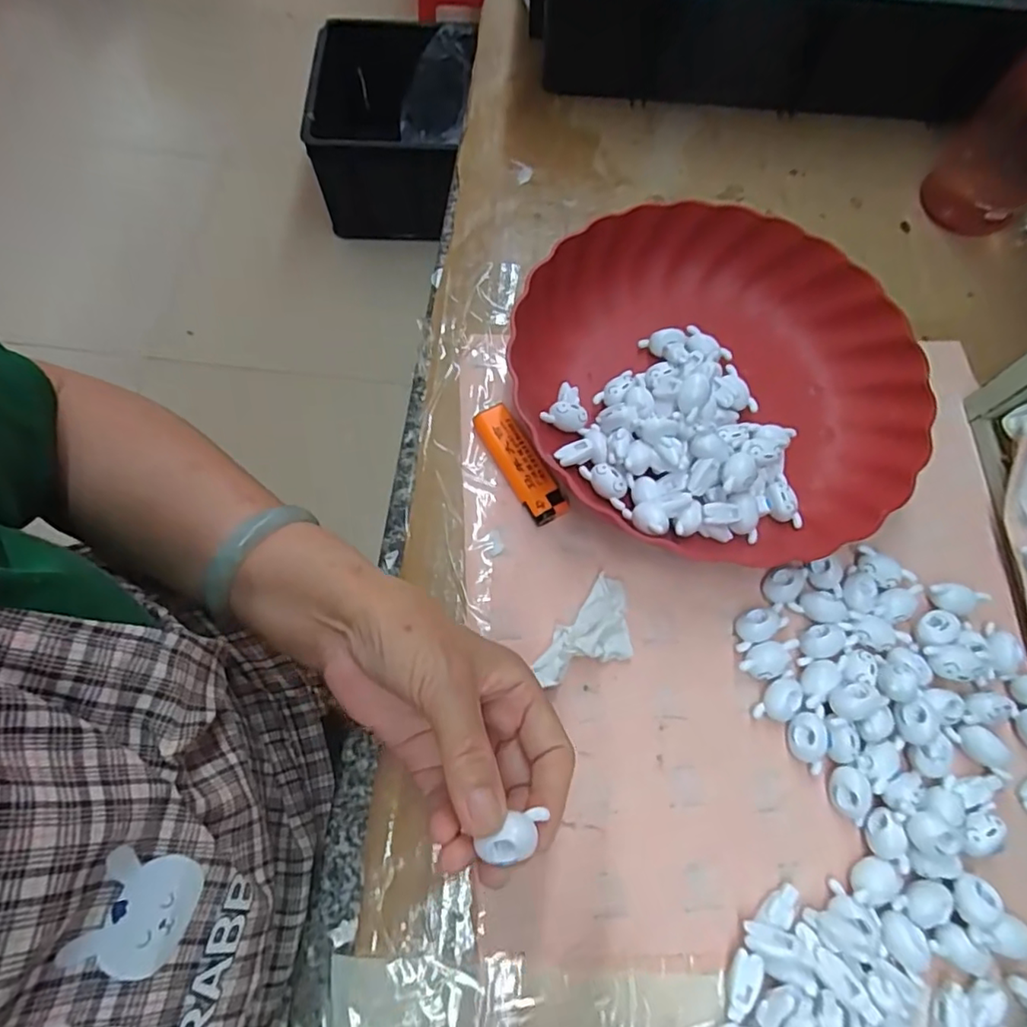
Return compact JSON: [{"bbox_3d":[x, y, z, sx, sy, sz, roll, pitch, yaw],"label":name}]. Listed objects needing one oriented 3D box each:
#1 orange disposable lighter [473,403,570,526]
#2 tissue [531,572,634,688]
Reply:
[{"bbox_3d":[0.004,-0.030,0.353,0.023,0.014,0.078,-30,70,-12],"label":"orange disposable lighter"},{"bbox_3d":[0.044,0.067,0.313,0.037,0.019,0.069,39,72,16],"label":"tissue"}]

